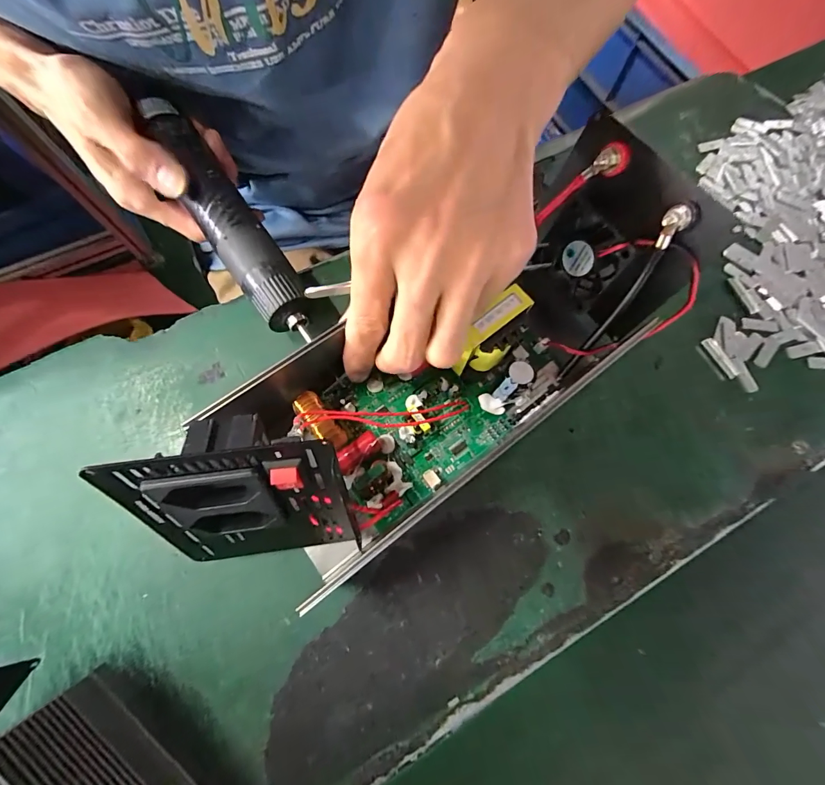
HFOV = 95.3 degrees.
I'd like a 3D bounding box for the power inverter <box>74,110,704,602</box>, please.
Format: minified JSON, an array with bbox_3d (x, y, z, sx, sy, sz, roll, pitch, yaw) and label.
[{"bbox_3d":[0.002,-0.020,0.204,0.289,0.112,0.128,-34,77,-8],"label":"power inverter"}]

